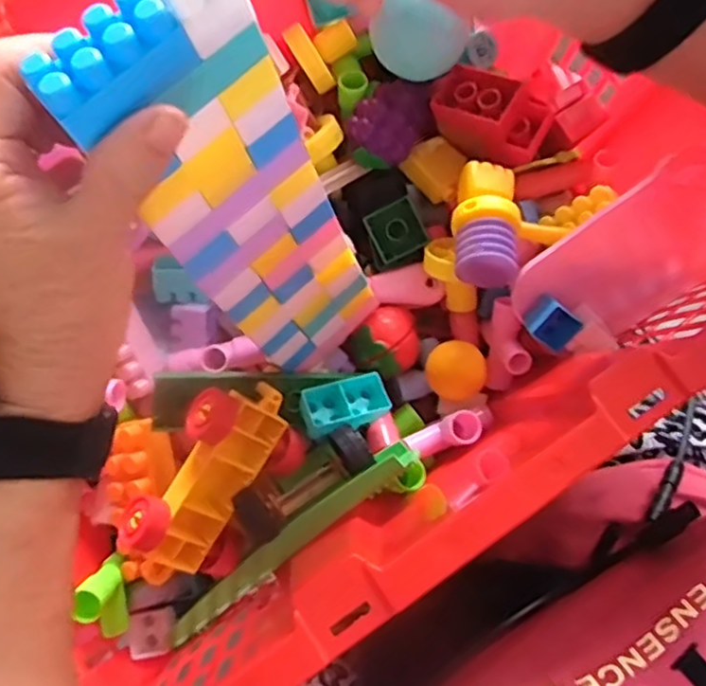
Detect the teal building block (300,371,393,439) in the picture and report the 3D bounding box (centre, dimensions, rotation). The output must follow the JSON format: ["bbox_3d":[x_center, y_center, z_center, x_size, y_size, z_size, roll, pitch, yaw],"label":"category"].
[{"bbox_3d":[-0.004,0.036,0.394,0.049,0.016,0.029,-20,71,-17],"label":"teal building block"}]

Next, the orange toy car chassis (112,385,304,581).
[{"bbox_3d":[-0.081,0.077,0.373,0.067,0.036,0.124,38,85,-31],"label":"orange toy car chassis"}]

